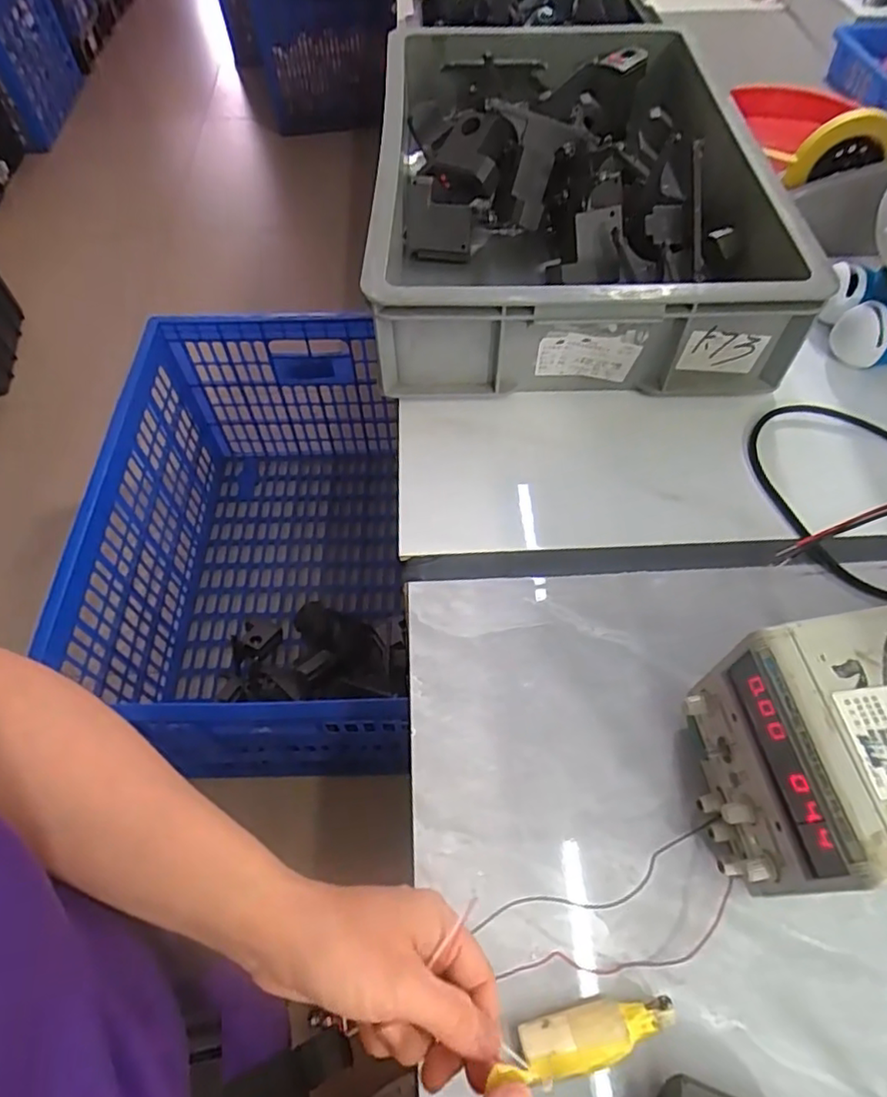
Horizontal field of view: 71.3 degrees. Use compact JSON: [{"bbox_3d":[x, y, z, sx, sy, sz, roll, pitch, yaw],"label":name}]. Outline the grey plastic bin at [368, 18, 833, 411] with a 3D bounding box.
[{"bbox_3d":[0.130,-0.444,0.720,0.378,0.123,0.598,0,59,0],"label":"grey plastic bin"}]

